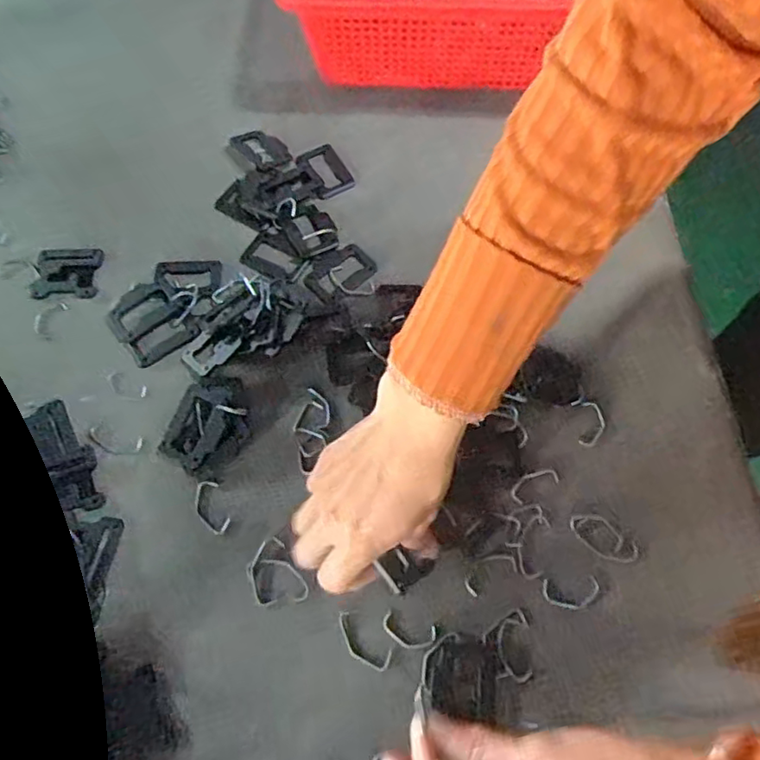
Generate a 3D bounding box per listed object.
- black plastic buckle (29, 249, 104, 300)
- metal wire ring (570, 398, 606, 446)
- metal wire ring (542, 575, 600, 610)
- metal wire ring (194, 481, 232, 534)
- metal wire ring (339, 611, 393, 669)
[{"bbox_3d":[-0.247,-0.084,0.485,0.053,0.004,0.044,0,66,3],"label":"black plastic buckle"},{"bbox_3d":[0.146,0.028,0.428,0.020,0.004,0.034,-3,68,0],"label":"metal wire ring"},{"bbox_3d":[0.120,0.133,0.386,0.035,0.004,0.018,-3,68,0],"label":"metal wire ring"},{"bbox_3d":[-0.113,0.085,0.412,0.019,0.004,0.037,-23,70,-8],"label":"metal wire ring"},{"bbox_3d":[-0.011,0.160,0.376,0.020,0.004,0.041,-43,74,-14],"label":"metal wire ring"}]

